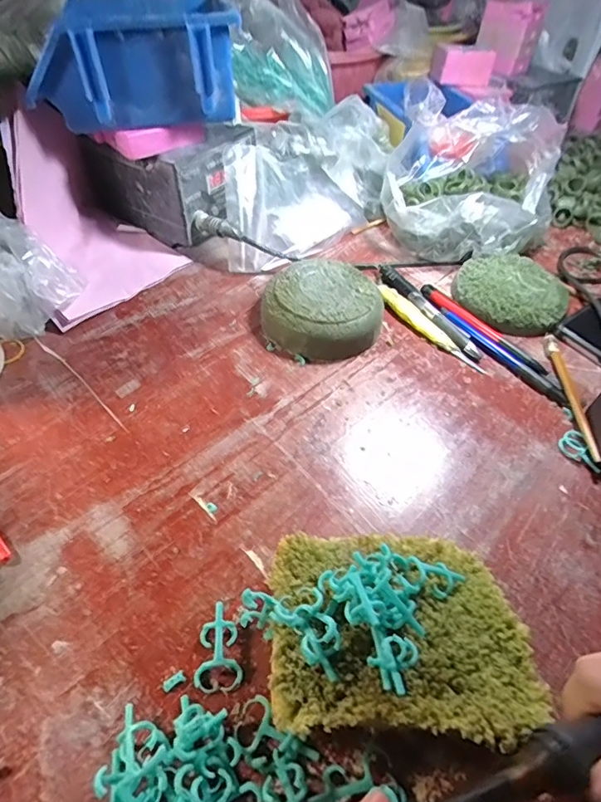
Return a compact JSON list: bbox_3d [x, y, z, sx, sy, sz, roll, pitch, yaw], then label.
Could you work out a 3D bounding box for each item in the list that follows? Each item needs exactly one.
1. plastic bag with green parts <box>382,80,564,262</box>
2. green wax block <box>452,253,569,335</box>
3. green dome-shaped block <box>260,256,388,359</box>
[{"bbox_3d":[0.185,-0.248,0.530,0.187,0.106,0.209,17,50,9],"label":"plastic bag with green parts"},{"bbox_3d":[0.203,-0.106,0.467,0.102,0.024,0.097,22,51,13],"label":"green wax block"},{"bbox_3d":[0.024,-0.082,0.427,0.097,0.037,0.104,38,56,24],"label":"green dome-shaped block"}]

